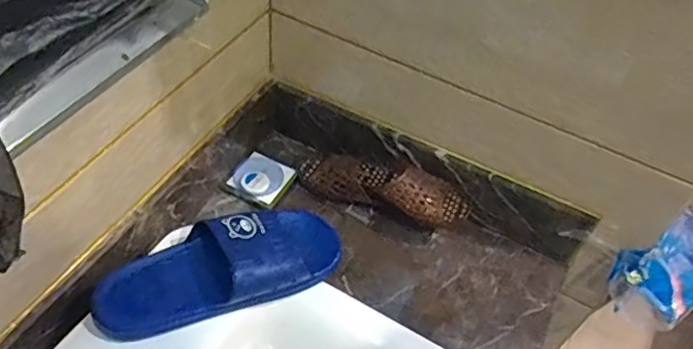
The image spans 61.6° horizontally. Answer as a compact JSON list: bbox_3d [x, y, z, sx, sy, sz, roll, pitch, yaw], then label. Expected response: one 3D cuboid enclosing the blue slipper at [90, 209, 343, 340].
[{"bbox_3d":[-0.136,0.098,0.638,0.272,0.055,0.098,-14,51,-18],"label":"blue slipper"}]

